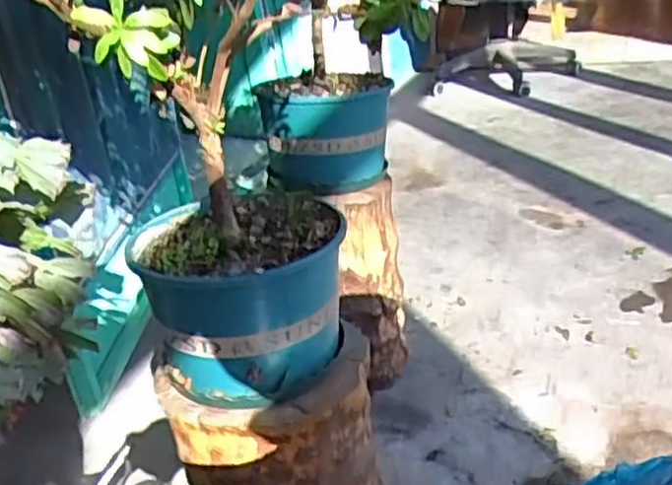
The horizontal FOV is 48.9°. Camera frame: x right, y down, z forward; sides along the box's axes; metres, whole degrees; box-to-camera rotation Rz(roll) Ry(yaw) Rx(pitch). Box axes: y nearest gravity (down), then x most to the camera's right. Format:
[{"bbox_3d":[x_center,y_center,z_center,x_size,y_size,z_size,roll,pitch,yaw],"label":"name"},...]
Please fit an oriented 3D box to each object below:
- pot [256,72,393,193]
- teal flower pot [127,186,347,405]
[{"bbox_3d":[-0.012,-0.161,1.074,0.175,0.137,0.168,-7,24,3],"label":"pot"},{"bbox_3d":[-0.086,0.042,0.722,0.182,0.140,0.177,-7,24,3],"label":"teal flower pot"}]

